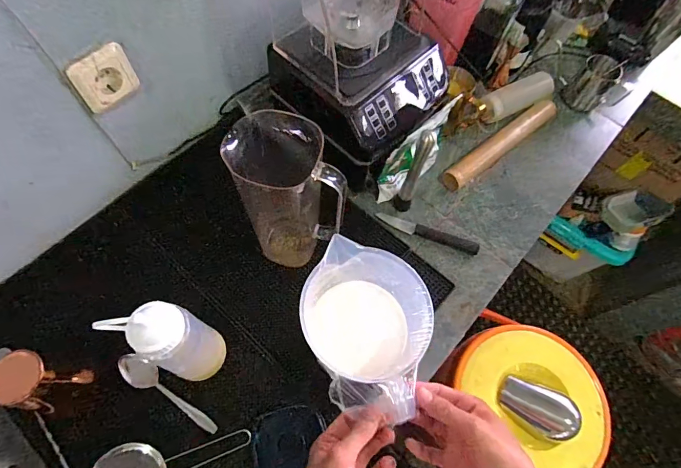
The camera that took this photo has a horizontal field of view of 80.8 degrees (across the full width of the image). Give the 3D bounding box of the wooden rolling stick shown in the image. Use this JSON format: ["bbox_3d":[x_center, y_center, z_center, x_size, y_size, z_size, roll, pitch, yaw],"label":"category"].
[{"bbox_3d":[0.319,-0.183,0.789,0.293,0.035,0.044,-36,72,-17],"label":"wooden rolling stick"}]

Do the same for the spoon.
[{"bbox_3d":[-0.248,0.230,0.584,0.169,0.025,0.036,28,67,10],"label":"spoon"}]

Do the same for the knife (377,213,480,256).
[{"bbox_3d":[0.156,-0.002,0.718,0.185,0.019,0.029,18,66,5],"label":"knife"}]

